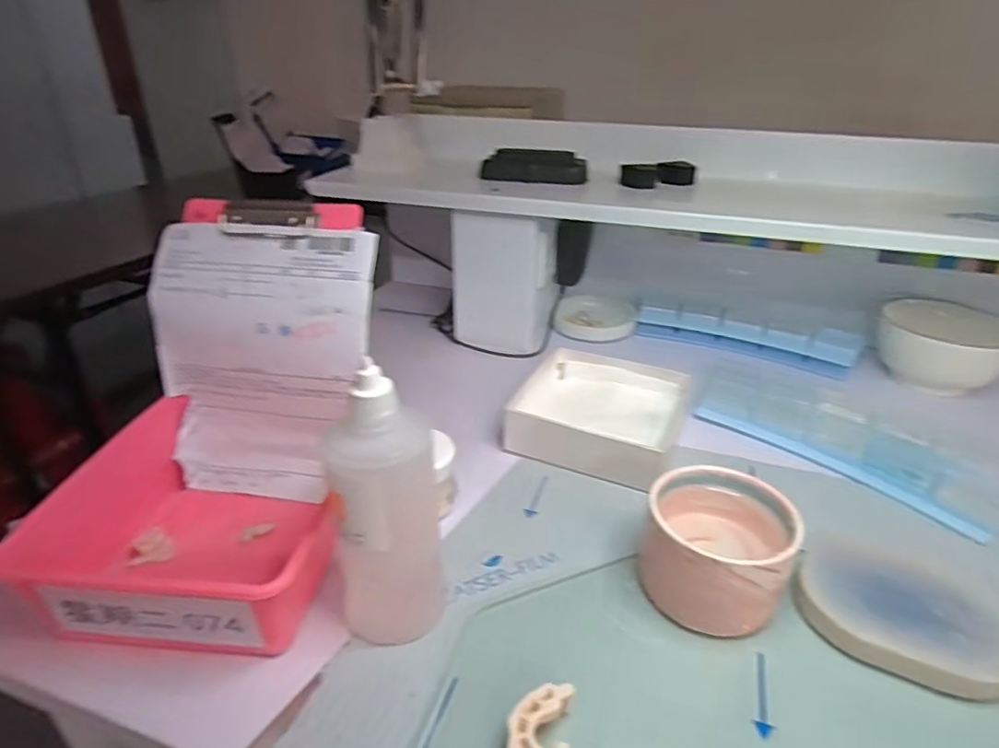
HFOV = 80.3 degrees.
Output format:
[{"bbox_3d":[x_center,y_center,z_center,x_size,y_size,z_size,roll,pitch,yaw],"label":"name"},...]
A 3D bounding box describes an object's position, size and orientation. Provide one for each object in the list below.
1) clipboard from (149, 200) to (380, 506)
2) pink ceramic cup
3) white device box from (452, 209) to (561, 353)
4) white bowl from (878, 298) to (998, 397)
[{"bbox_3d":[-0.172,-0.015,0.434,0.155,0.216,0.044,8,12,6],"label":"clipboard"},{"bbox_3d":[0.125,0.103,0.343,0.080,0.061,0.084,1,28,-1],"label":"pink ceramic cup"},{"bbox_3d":[0.006,-0.107,0.644,0.099,0.139,0.086,11,30,17],"label":"white device box"},{"bbox_3d":[0.439,-0.028,0.587,0.108,0.056,0.108,26,37,38],"label":"white bowl"}]

